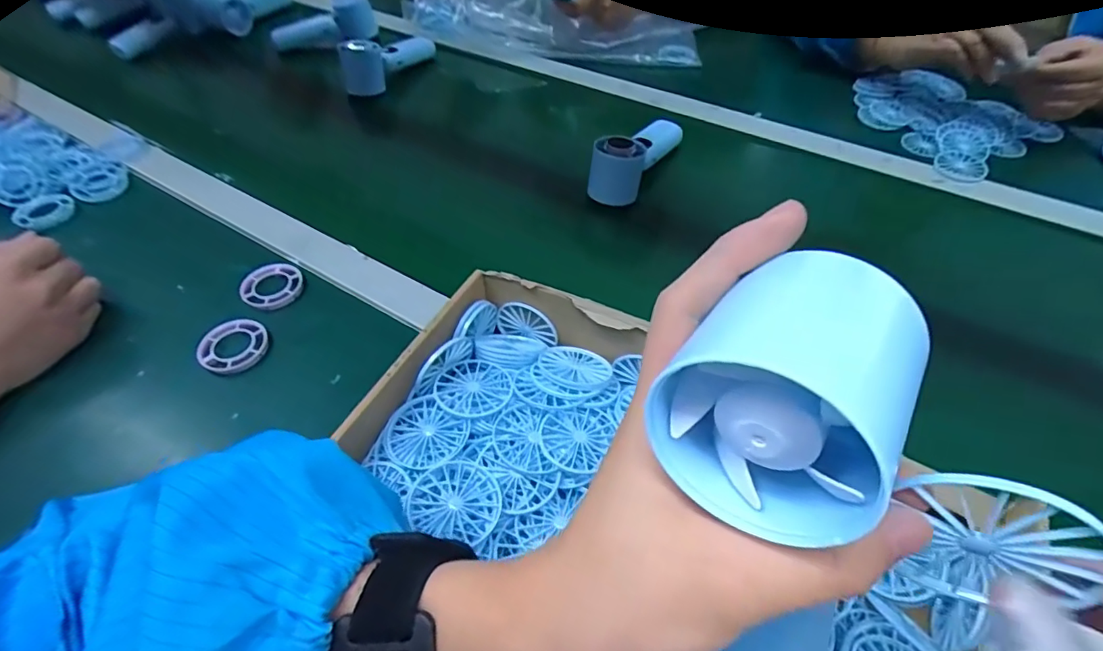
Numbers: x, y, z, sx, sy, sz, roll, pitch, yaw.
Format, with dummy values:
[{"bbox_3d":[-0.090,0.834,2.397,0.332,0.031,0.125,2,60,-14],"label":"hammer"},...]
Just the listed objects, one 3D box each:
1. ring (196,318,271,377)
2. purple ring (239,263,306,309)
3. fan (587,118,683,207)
[{"bbox_3d":[-0.262,0.018,0.437,0.046,0.013,0.053,21,53,5],"label":"ring"},{"bbox_3d":[-0.256,-0.037,0.485,0.051,0.009,0.051,0,51,0],"label":"purple ring"},{"bbox_3d":[0.094,-0.193,0.576,0.047,0.054,0.145,25,55,19],"label":"fan"}]

